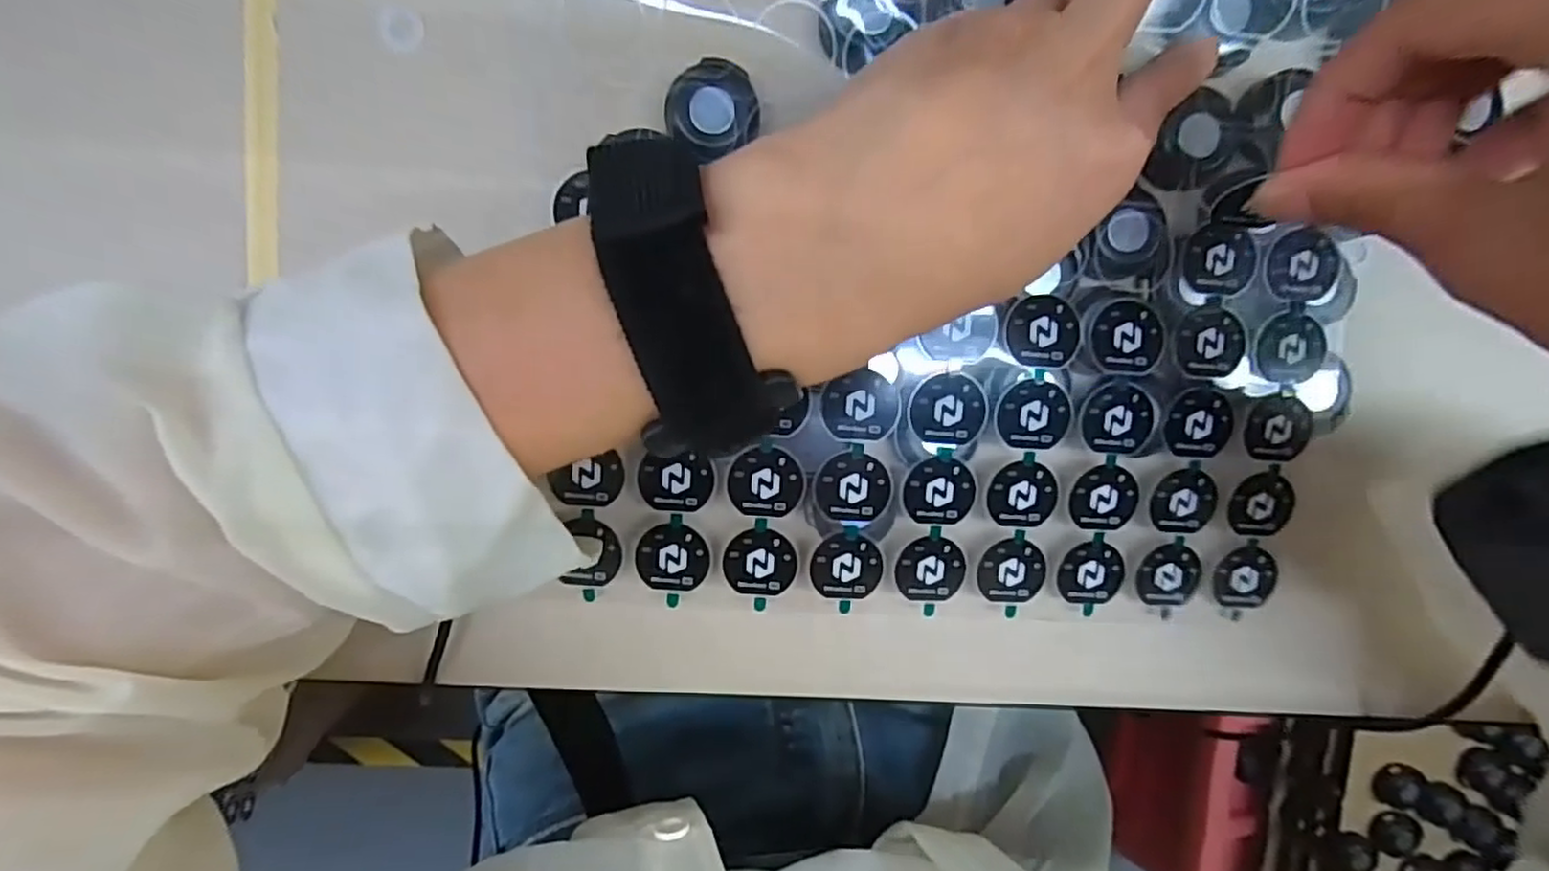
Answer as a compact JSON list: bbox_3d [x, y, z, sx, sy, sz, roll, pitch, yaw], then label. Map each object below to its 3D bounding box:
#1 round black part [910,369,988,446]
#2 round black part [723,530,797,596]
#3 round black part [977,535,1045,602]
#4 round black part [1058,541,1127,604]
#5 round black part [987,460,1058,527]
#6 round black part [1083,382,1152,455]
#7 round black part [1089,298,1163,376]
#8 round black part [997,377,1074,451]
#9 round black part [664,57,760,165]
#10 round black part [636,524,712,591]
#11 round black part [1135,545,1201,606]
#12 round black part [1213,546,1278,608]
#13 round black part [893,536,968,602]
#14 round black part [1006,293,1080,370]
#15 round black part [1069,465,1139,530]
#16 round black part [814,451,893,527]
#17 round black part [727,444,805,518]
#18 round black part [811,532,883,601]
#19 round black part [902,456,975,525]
[{"bbox_3d":[0.057,-0.008,0.227,0.025,0.004,0.024,-1,97,-4],"label":"round black part"},{"bbox_3d":[-0.005,0.043,0.233,0.024,0.004,0.022,-1,97,-4],"label":"round black part"},{"bbox_3d":[0.083,0.048,0.241,0.024,0.004,0.023,-1,97,-4],"label":"round black part"},{"bbox_3d":[0.112,0.048,0.243,0.024,0.004,0.023,-1,97,-4],"label":"round black part"},{"bbox_3d":[0.085,0.020,0.235,0.023,0.004,0.022,-1,97,-4],"label":"round black part"},{"bbox_3d":[0.116,-0.005,0.231,0.024,0.004,0.024,-1,97,-4],"label":"round black part"},{"bbox_3d":[0.117,-0.032,0.228,0.025,0.004,0.024,-1,97,-4],"label":"round black part"},{"bbox_3d":[0.086,-0.007,0.229,0.025,0.004,0.023,-1,97,-4],"label":"round black part"},{"bbox_3d":[-0.020,-0.102,0.216,0.028,0.005,0.027,-1,97,-4],"label":"round black part"},{"bbox_3d":[-0.034,0.041,0.231,0.024,0.004,0.022,4,96,-5],"label":"round black part"},{"bbox_3d":[0.141,0.050,0.246,0.023,0.004,0.023,-1,97,-4],"label":"round black part"},{"bbox_3d":[0.170,0.051,0.249,0.022,0.004,0.021,-1,97,-4],"label":"round black part"},{"bbox_3d":[0.054,0.046,0.236,0.023,0.004,0.023,-1,97,-4],"label":"round black part"},{"bbox_3d":[0.088,-0.034,0.227,0.024,0.004,0.024,-1,97,-4],"label":"round black part"},{"bbox_3d":[0.114,0.022,0.238,0.023,0.004,0.022,-1,97,-4],"label":"round black part"},{"bbox_3d":[0.027,0.018,0.229,0.025,0.004,0.025,0,97,-4],"label":"round black part"},{"bbox_3d":[-0.002,0.016,0.227,0.024,0.004,0.024,1,97,-5],"label":"round black part"},{"bbox_3d":[0.025,0.045,0.234,0.024,0.004,0.023,-1,97,-4],"label":"round black part"},{"bbox_3d":[0.056,0.019,0.231,0.023,0.004,0.023,-1,97,-4],"label":"round black part"}]

